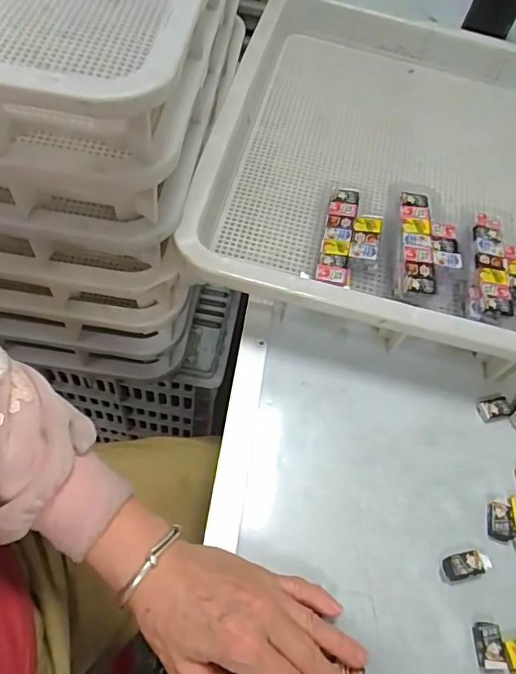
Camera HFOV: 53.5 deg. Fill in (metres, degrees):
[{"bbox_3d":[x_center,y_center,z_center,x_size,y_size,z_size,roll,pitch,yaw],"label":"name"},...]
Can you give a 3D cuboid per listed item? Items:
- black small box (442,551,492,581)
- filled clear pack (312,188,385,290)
[{"bbox_3d":[0.156,0.170,0.383,0.034,0.007,0.017,-9,61,-14],"label":"black small box"},{"bbox_3d":[0.088,-0.089,0.493,0.052,0.029,0.118,15,58,1],"label":"filled clear pack"}]

